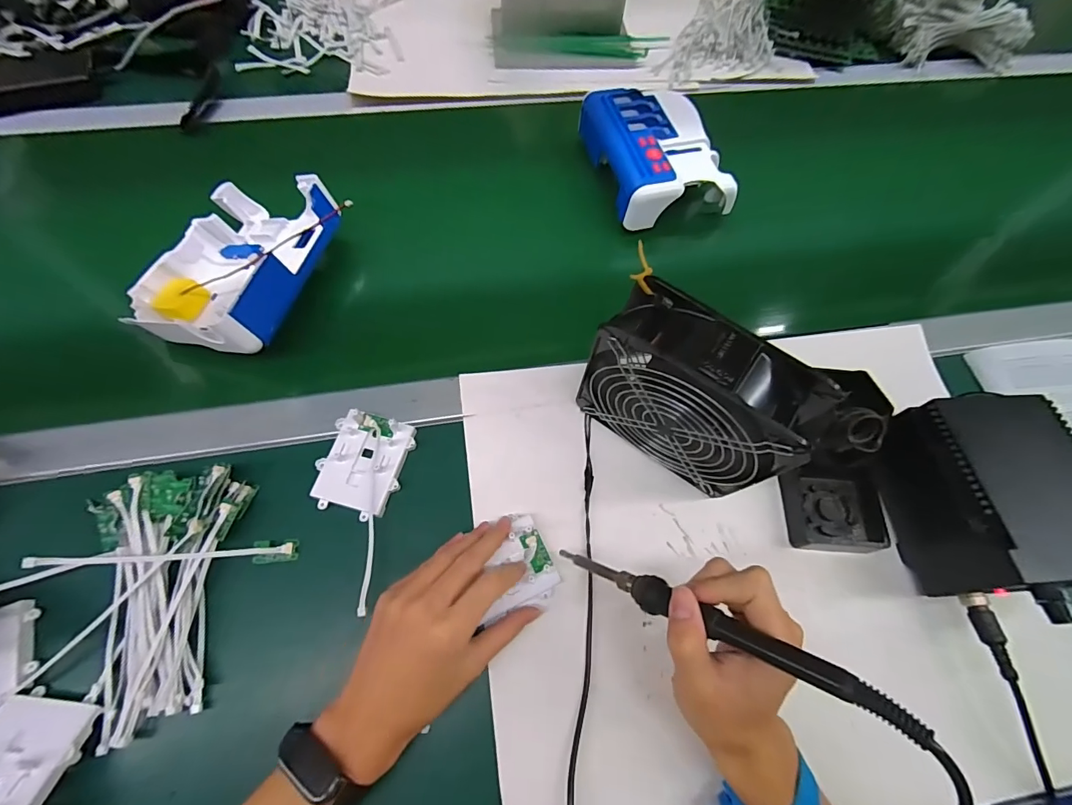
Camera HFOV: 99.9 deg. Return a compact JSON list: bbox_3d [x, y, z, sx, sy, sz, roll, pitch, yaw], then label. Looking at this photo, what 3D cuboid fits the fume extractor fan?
[{"bbox_3d":[0.114,0.003,0.349,0.152,0.154,0.061,31,68,11],"label":"fume extractor fan"}]

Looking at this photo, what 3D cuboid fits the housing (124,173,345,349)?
[{"bbox_3d":[-0.295,-0.140,0.438,0.147,0.068,0.182,14,66,3],"label":"housing"}]

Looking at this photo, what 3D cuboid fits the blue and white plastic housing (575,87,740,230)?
[{"bbox_3d":[0.138,-0.290,0.531,0.145,0.060,0.167,-12,67,-8],"label":"blue and white plastic housing"}]

